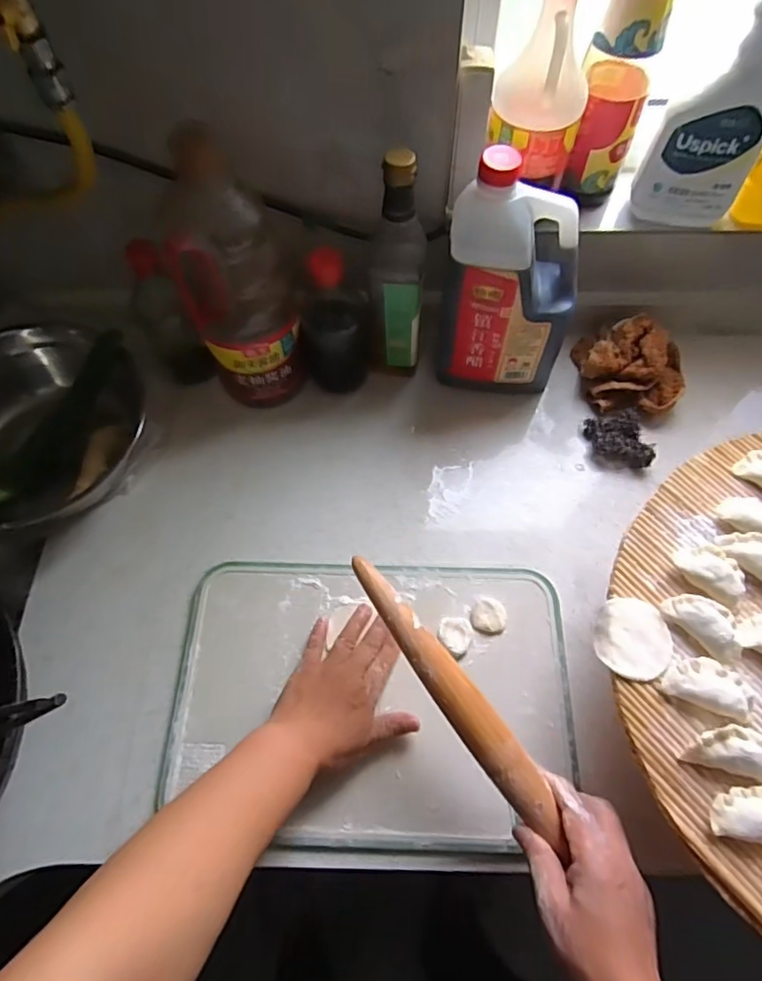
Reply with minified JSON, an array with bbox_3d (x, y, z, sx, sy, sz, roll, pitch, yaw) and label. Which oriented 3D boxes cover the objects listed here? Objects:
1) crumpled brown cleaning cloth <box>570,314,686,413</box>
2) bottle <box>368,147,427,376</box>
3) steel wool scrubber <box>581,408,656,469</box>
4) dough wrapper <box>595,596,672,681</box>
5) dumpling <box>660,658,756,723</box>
[{"bbox_3d":[0.296,-0.151,0.644,0.112,0.068,0.106,5,63,4],"label":"crumpled brown cleaning cloth"},{"bbox_3d":[0.017,-0.216,0.578,0.060,0.260,0.049,-3,63,0],"label":"bottle"},{"bbox_3d":[0.269,-0.057,0.621,0.054,0.030,0.075,-11,64,-4],"label":"steel wool scrubber"},{"bbox_3d":[0.192,0.111,0.414,0.054,0.005,0.059,0,63,1],"label":"dough wrapper"},{"bbox_3d":[0.239,0.142,0.395,0.063,0.015,0.035,22,66,12],"label":"dumpling"}]

